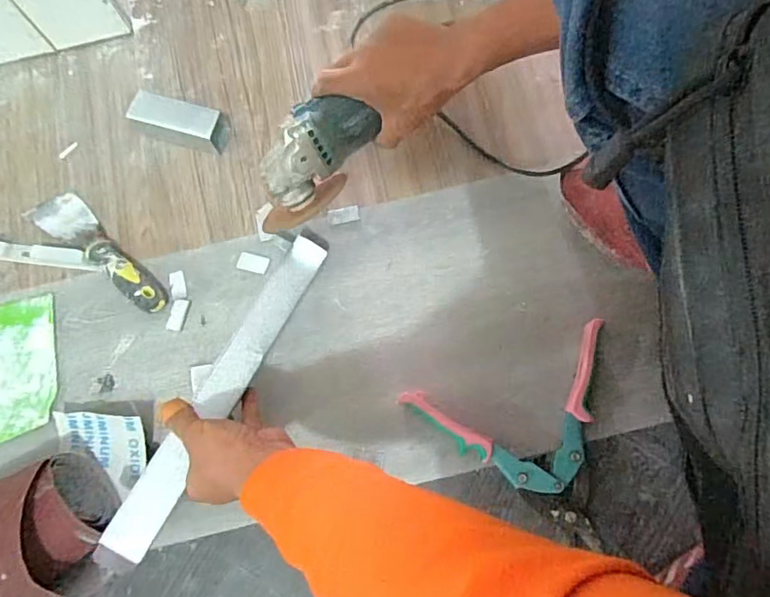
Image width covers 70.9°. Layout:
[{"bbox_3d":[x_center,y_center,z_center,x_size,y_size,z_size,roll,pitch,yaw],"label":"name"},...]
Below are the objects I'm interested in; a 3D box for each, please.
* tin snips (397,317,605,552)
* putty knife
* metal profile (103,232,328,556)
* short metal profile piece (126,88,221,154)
[{"bbox_3d":[0.155,0.143,0.534,0.208,0.031,0.189,-23,76,-5],"label":"tin snips"},{"bbox_3d":[-0.314,-0.055,0.606,0.189,0.028,0.050,36,79,9],"label":"putty knife"},{"bbox_3d":[-0.146,0.073,0.494,0.035,0.023,0.313,25,64,7],"label":"metal profile"},{"bbox_3d":[-0.243,-0.207,0.632,0.107,0.046,0.033,16,76,5],"label":"short metal profile piece"}]

